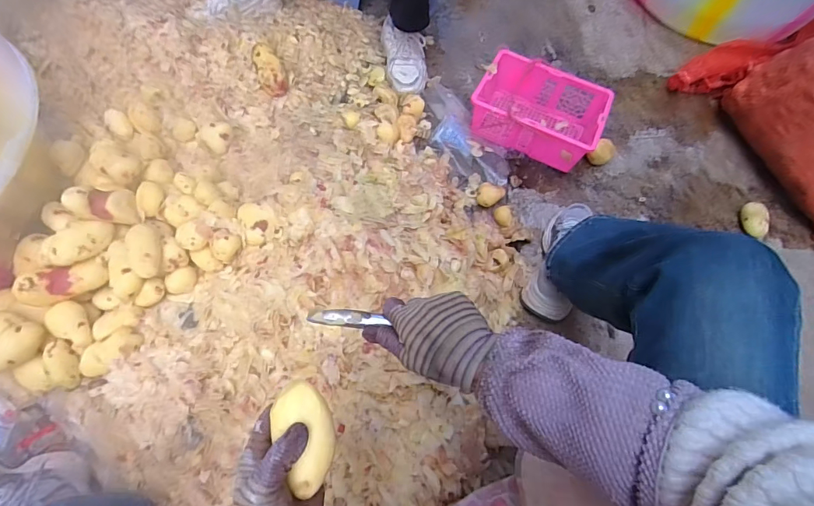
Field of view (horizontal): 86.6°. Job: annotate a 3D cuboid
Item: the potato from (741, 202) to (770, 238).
[{"bbox_3d":[0.752,-0.073,0.936,0.043,0.045,0.087,17,66,4],"label":"potato"}]

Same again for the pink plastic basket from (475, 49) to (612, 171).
[{"bbox_3d":[0.300,-0.324,0.997,0.270,0.115,0.212,26,67,8],"label":"pink plastic basket"}]

